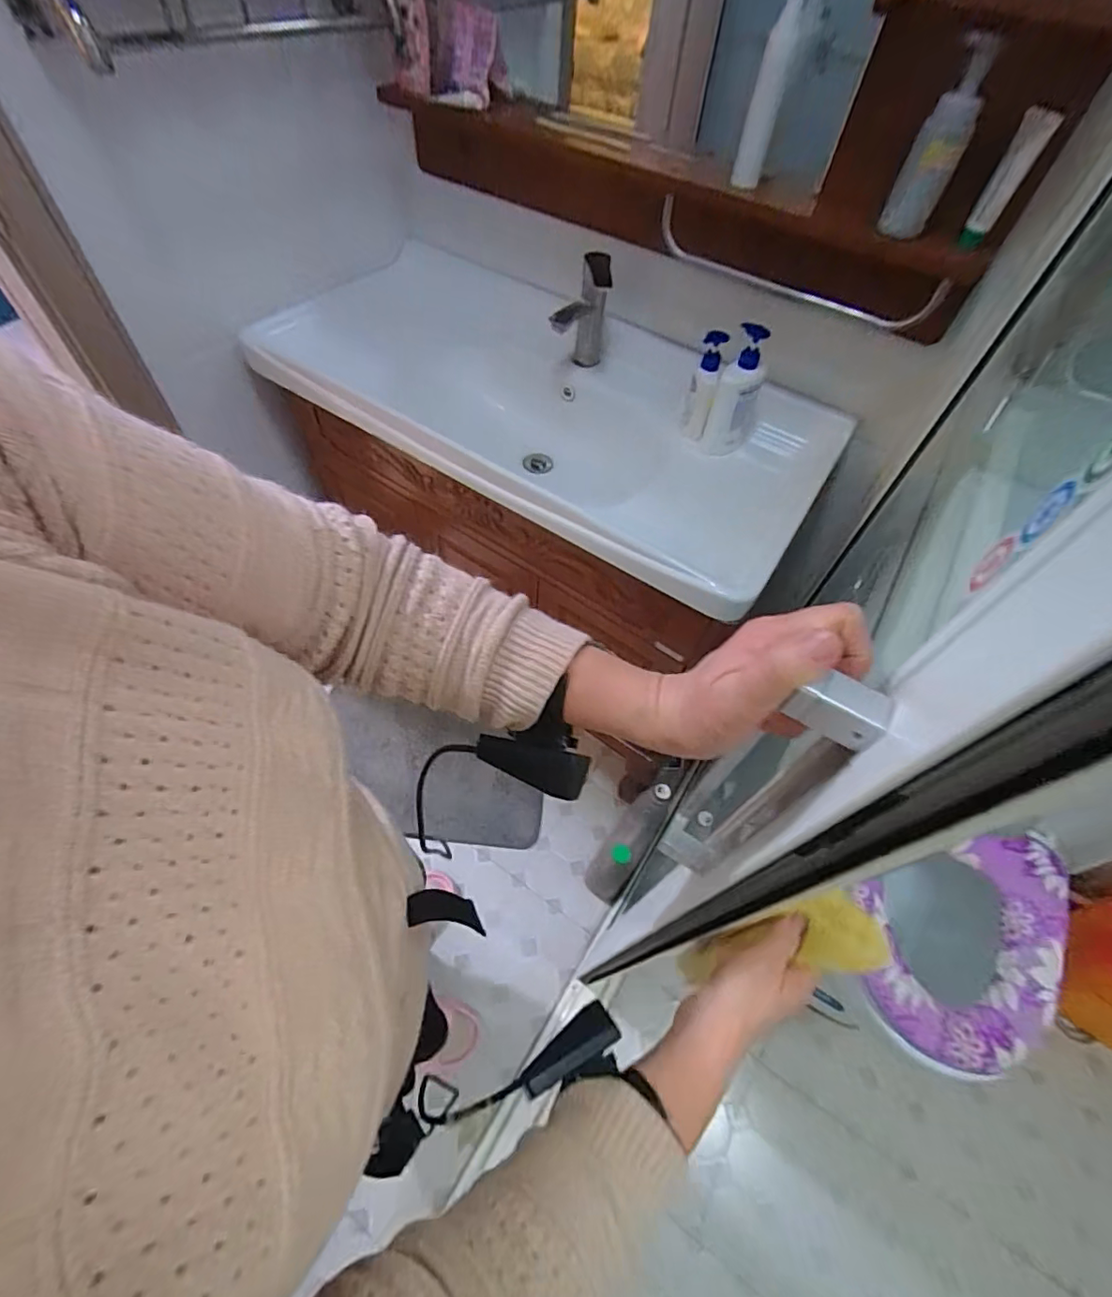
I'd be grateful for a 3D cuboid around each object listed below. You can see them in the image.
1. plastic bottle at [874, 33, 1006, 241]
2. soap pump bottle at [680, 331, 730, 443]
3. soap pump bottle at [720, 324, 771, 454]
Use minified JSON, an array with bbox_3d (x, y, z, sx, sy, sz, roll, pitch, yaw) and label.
[{"bbox_3d":[0.443,-0.581,0.627,0.057,0.165,0.041,29,58,14],"label":"plastic bottle"},{"bbox_3d":[0.248,-0.445,0.915,0.047,0.159,0.067,11,56,2],"label":"soap pump bottle"},{"bbox_3d":[0.303,-0.416,0.893,0.078,0.183,0.066,25,57,11],"label":"soap pump bottle"}]

